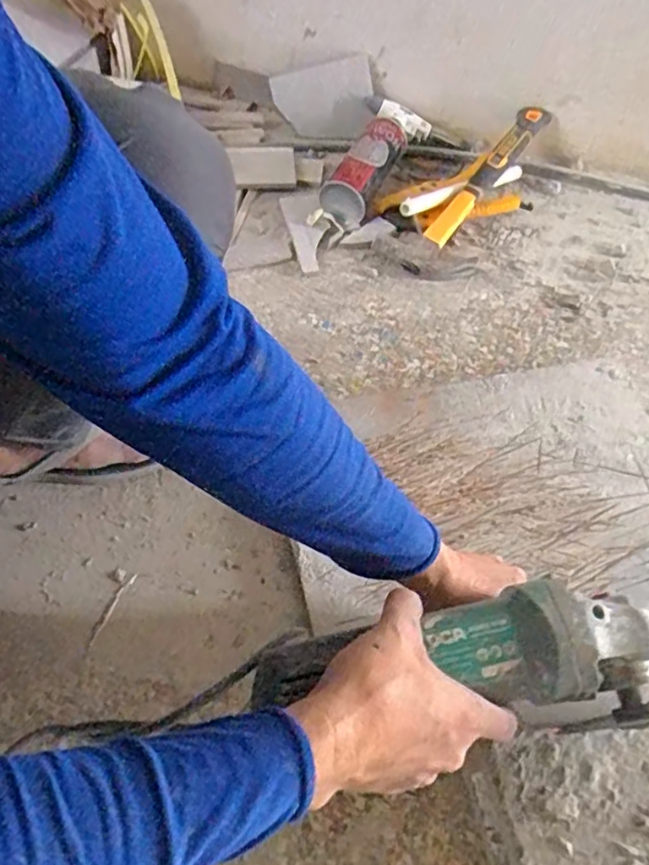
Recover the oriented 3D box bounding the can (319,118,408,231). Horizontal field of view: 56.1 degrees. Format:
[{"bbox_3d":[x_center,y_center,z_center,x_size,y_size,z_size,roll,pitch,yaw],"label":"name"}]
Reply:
[{"bbox_3d":[0.057,-0.368,0.845,0.072,0.062,0.195,24,60,12],"label":"can"}]

